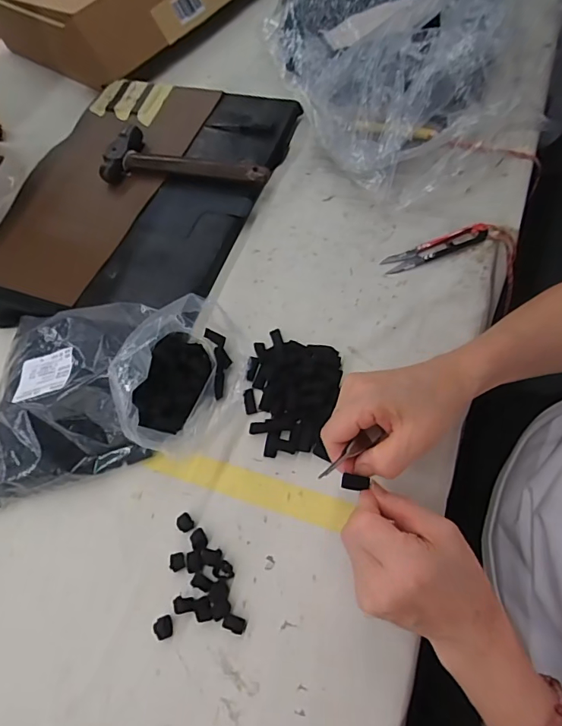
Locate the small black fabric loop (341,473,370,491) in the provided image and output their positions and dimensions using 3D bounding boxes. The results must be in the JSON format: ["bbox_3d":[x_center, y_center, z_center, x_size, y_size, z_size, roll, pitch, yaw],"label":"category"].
[{"bbox_3d":[0.049,0.079,0.300,0.021,0.005,0.008,8,62,-17],"label":"small black fabric loop"}]

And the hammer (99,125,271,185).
[{"bbox_3d":[-0.104,-0.234,0.522,0.194,0.034,0.077,8,65,11],"label":"hammer"}]

